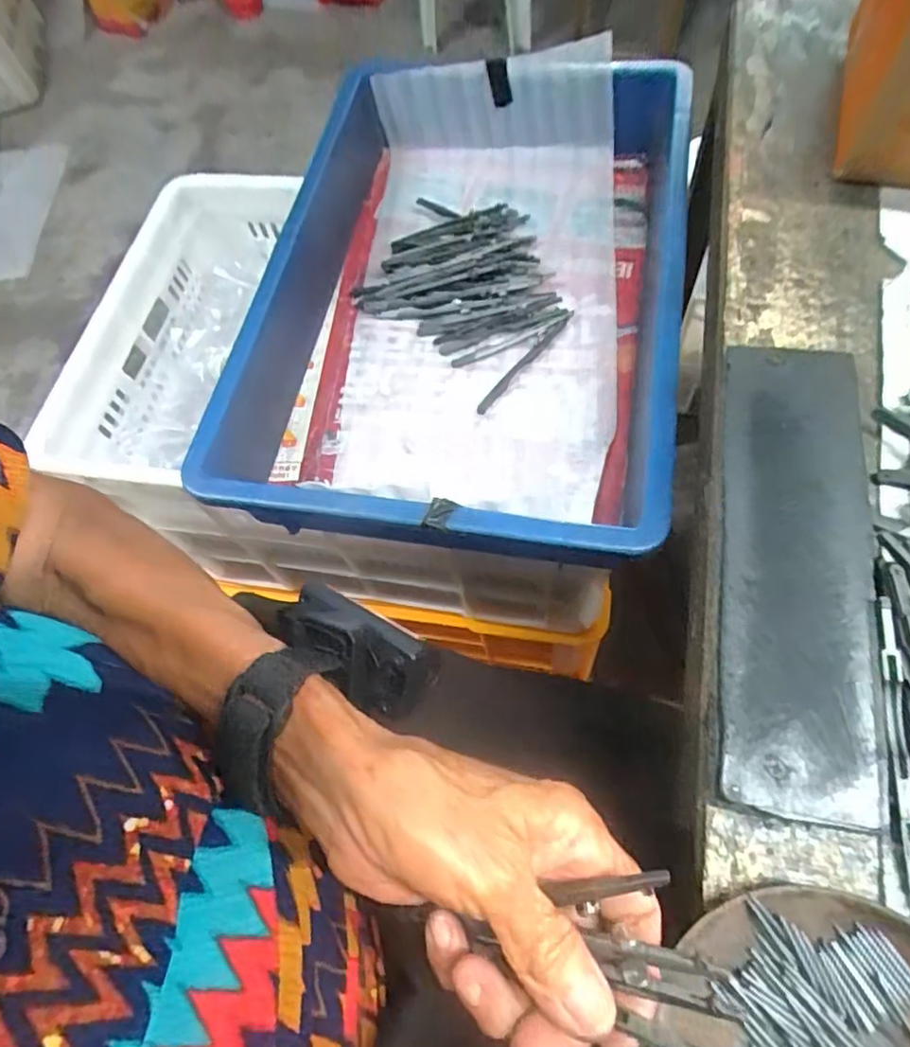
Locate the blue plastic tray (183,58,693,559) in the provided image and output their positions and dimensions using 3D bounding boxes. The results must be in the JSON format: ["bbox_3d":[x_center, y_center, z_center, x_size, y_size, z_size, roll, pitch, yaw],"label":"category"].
[{"bbox_3d":[0.012,-0.185,0.459,0.274,0.098,0.434,6,66,10],"label":"blue plastic tray"}]

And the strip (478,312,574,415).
[{"bbox_3d":[0.052,-0.123,0.462,0.010,0.009,0.110,36,74,21],"label":"strip"}]

